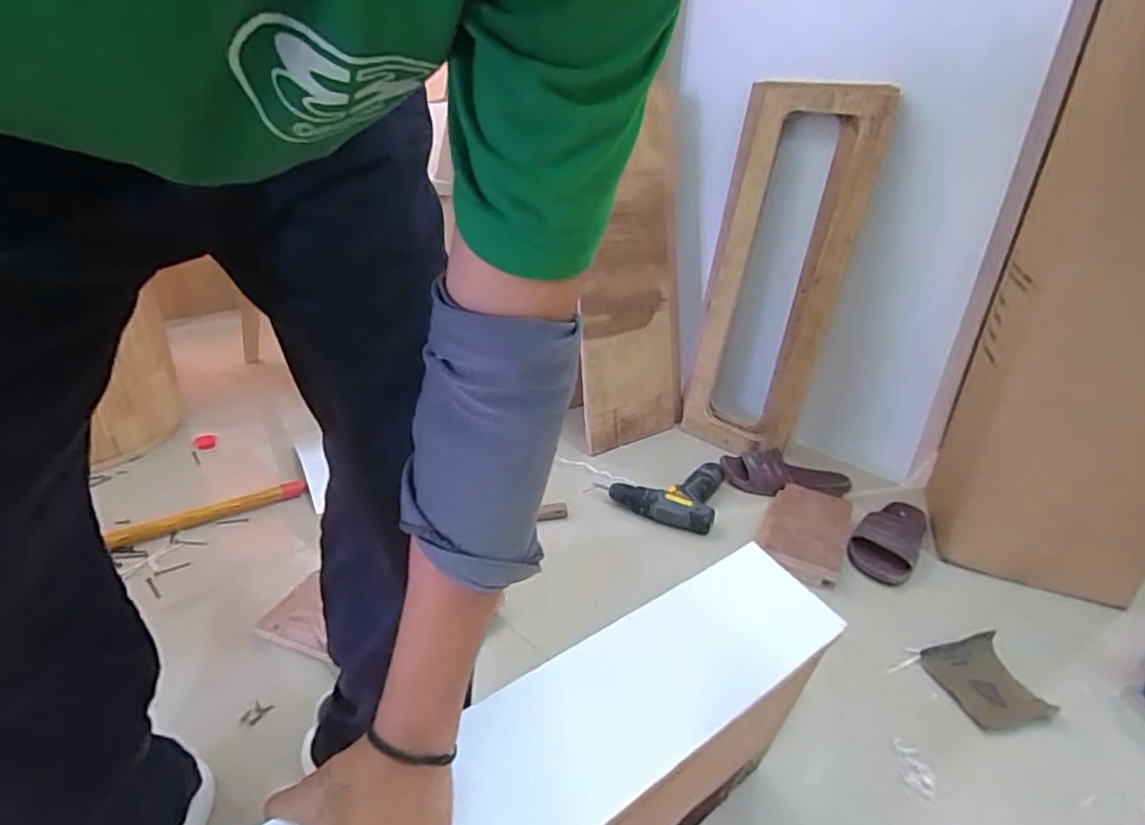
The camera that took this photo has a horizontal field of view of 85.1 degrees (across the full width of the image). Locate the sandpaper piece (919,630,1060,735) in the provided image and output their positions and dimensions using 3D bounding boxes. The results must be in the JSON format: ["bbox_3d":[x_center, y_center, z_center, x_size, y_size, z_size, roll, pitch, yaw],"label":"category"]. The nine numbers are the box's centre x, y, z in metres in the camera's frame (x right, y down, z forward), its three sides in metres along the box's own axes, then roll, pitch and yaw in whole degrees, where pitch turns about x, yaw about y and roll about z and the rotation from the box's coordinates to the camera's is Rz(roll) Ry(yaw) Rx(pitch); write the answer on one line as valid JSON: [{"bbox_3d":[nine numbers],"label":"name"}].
[{"bbox_3d":[0.535,0.352,0.806,0.121,0.034,0.125,-2,26,-12],"label":"sandpaper piece"}]

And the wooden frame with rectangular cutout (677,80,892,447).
[{"bbox_3d":[0.389,-0.268,1.266,0.055,0.724,0.307,-12,31,-44],"label":"wooden frame with rectangular cutout"}]

